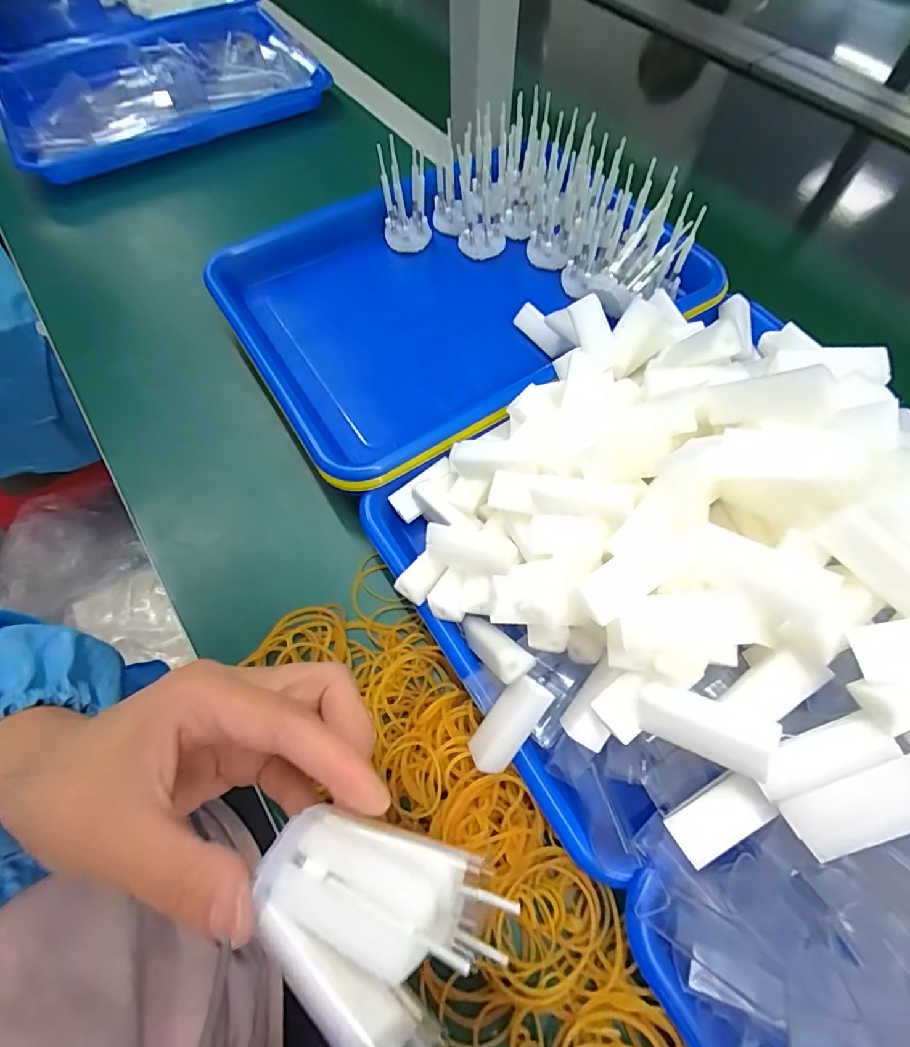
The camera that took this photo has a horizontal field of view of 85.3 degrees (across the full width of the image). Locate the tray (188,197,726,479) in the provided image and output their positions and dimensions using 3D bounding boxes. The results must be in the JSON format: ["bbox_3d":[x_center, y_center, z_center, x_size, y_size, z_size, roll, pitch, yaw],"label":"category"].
[{"bbox_3d":[-0.009,-0.174,0.380,0.306,0.040,0.246,-32,67,-15],"label":"tray"}]

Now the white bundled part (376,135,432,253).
[{"bbox_3d":[-0.039,-0.254,0.393,0.032,0.081,0.022,-23,65,-12],"label":"white bundled part"}]

